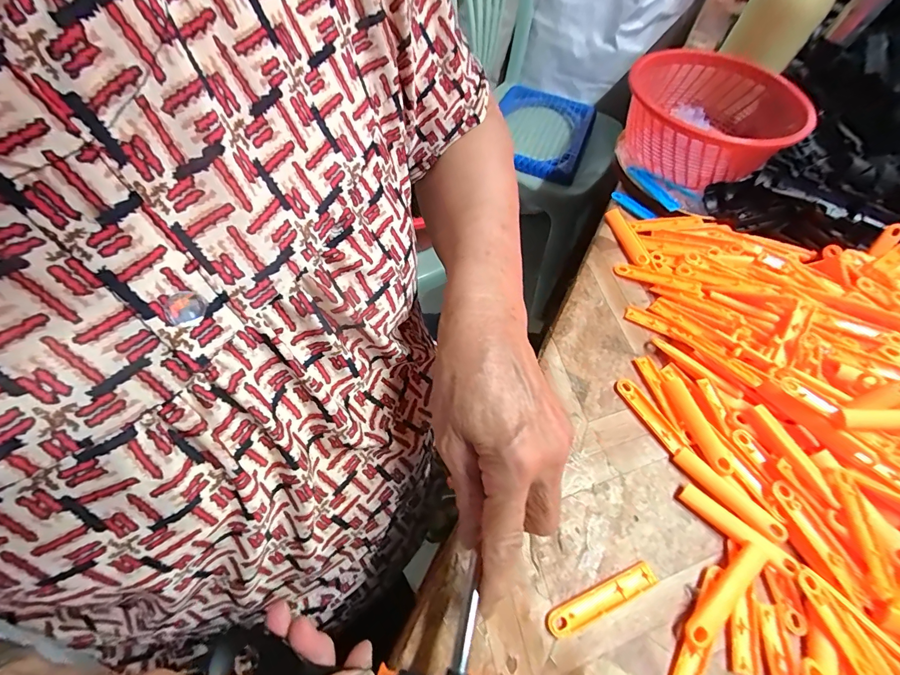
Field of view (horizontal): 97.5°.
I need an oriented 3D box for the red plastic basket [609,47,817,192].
[{"bbox_3d":[0.283,-0.241,0.441,0.175,0.074,0.183,16,58,6],"label":"red plastic basket"}]

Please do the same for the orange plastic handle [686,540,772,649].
[{"bbox_3d":[0.173,0.161,0.245,0.076,0.011,0.017,-33,66,-22],"label":"orange plastic handle"}]

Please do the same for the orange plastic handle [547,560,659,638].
[{"bbox_3d":[0.094,0.160,0.242,0.075,0.004,0.014,-18,61,-15],"label":"orange plastic handle"}]

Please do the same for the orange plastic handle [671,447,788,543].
[{"bbox_3d":[0.195,0.109,0.276,0.013,0.007,0.076,-32,66,-22],"label":"orange plastic handle"}]

